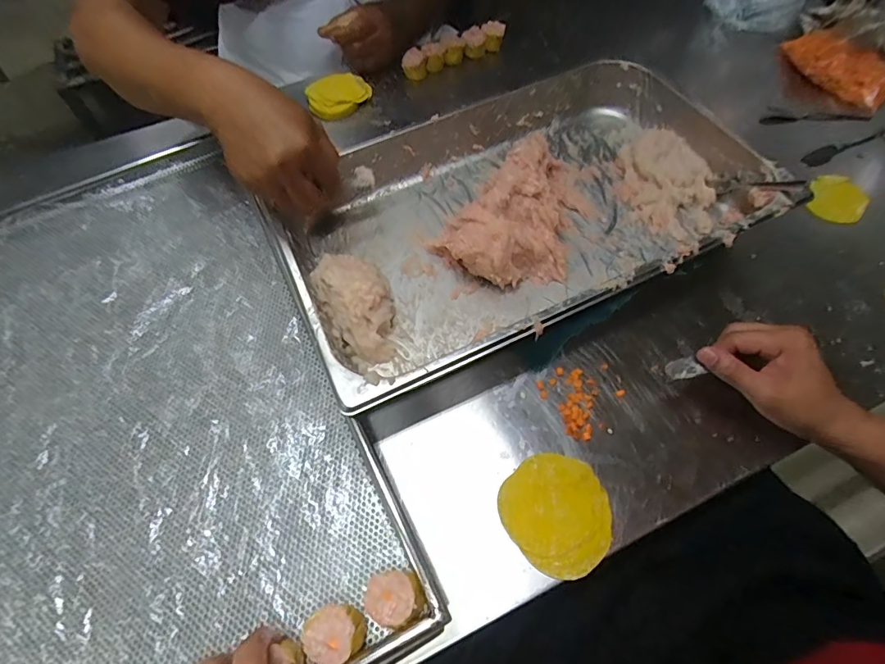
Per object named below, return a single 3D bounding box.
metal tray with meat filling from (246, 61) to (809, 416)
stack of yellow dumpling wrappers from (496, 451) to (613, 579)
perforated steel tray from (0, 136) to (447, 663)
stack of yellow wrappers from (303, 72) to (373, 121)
[{"bbox_3d":[0.086,-0.138,0.530,0.521,0.077,0.307,-24,63,-11],"label":"metal tray with meat filling"},{"bbox_3d":[0.101,0.156,0.401,0.089,0.011,0.094,-34,63,-16],"label":"stack of yellow dumpling wrappers"},{"bbox_3d":[-0.320,0.067,0.438,0.403,0.048,0.607,-26,63,-12],"label":"perforated steel tray"},{"bbox_3d":[-0.154,-0.357,0.691,0.098,0.033,0.060,-28,62,-13],"label":"stack of yellow wrappers"}]

